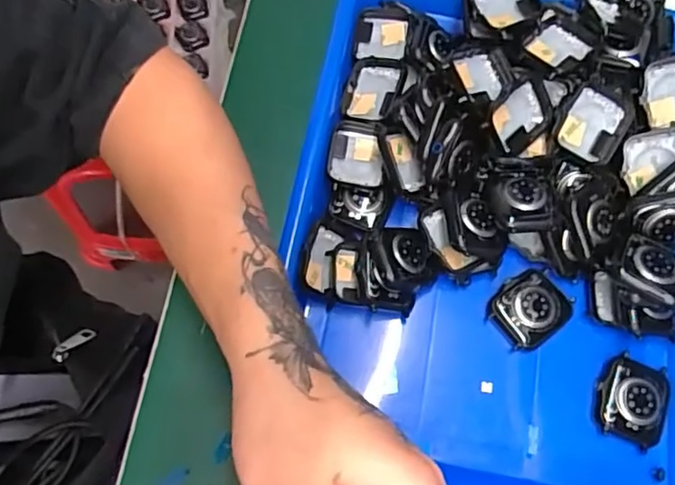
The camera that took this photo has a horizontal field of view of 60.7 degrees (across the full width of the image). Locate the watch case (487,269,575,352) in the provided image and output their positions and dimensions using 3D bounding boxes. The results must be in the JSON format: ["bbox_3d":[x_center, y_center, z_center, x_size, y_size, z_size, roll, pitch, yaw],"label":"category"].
[{"bbox_3d":[0.112,0.038,0.332,0.042,0.009,0.038,-36,75,-12],"label":"watch case"}]

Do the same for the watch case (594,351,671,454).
[{"bbox_3d":[0.164,0.087,0.319,0.036,0.012,0.045,24,72,7],"label":"watch case"}]

